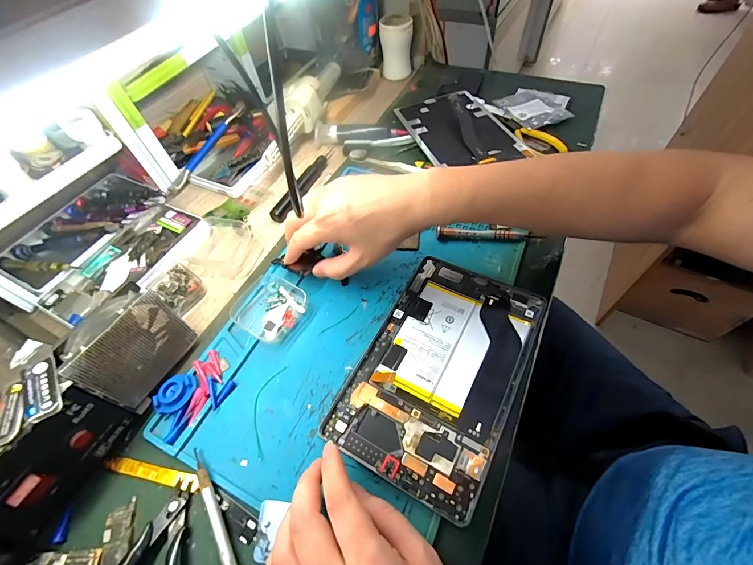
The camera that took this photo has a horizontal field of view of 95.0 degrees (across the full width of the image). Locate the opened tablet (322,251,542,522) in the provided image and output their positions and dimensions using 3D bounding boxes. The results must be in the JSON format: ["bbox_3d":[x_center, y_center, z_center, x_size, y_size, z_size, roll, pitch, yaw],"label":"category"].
[{"bbox_3d":[0.057,0.070,0.303,0.127,0.007,0.203,24,62,19],"label":"opened tablet"}]

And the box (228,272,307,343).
[{"bbox_3d":[-0.110,0.023,0.348,0.071,0.014,0.062,28,63,21],"label":"box"}]

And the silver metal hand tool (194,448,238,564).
[{"bbox_3d":[-0.107,0.185,0.242,0.008,0.009,0.141,-30,59,-14],"label":"silver metal hand tool"}]

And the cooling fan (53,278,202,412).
[{"bbox_3d":[-0.205,0.054,0.291,0.028,0.082,0.082,18,60,16],"label":"cooling fan"}]

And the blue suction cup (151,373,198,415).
[{"bbox_3d":[-0.177,0.097,0.303,0.026,0.006,0.038,32,65,23],"label":"blue suction cup"}]

